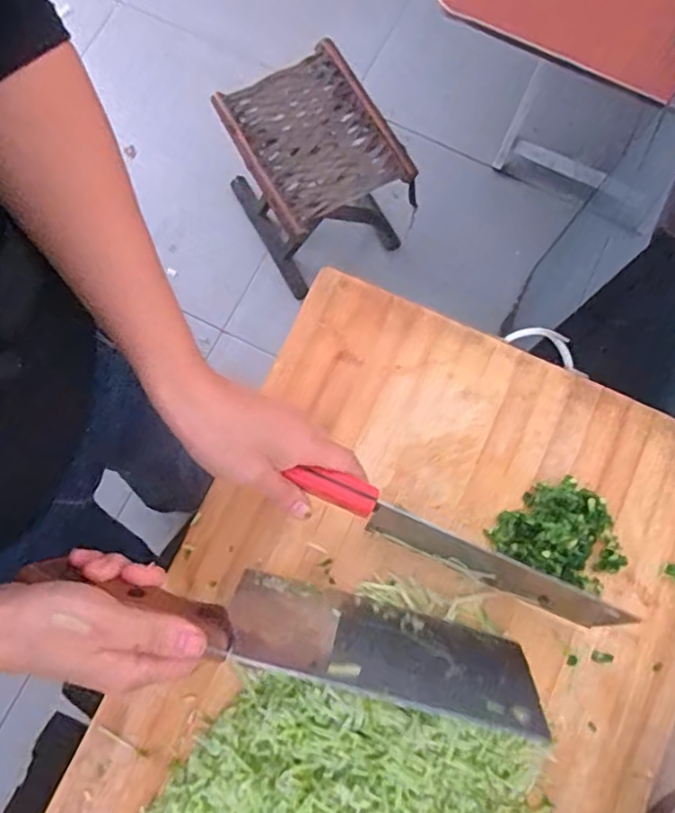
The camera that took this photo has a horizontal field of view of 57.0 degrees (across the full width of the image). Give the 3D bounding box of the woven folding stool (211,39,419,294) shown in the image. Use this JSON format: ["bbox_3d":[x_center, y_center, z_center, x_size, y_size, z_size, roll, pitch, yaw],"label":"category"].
[{"bbox_3d":[-0.045,-0.437,1.205,0.243,0.307,0.284,-29,80,-6],"label":"woven folding stool"}]

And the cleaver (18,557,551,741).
[{"bbox_3d":[-0.005,0.143,0.374,0.244,0.093,0.026,14,105,-3],"label":"cleaver"}]

